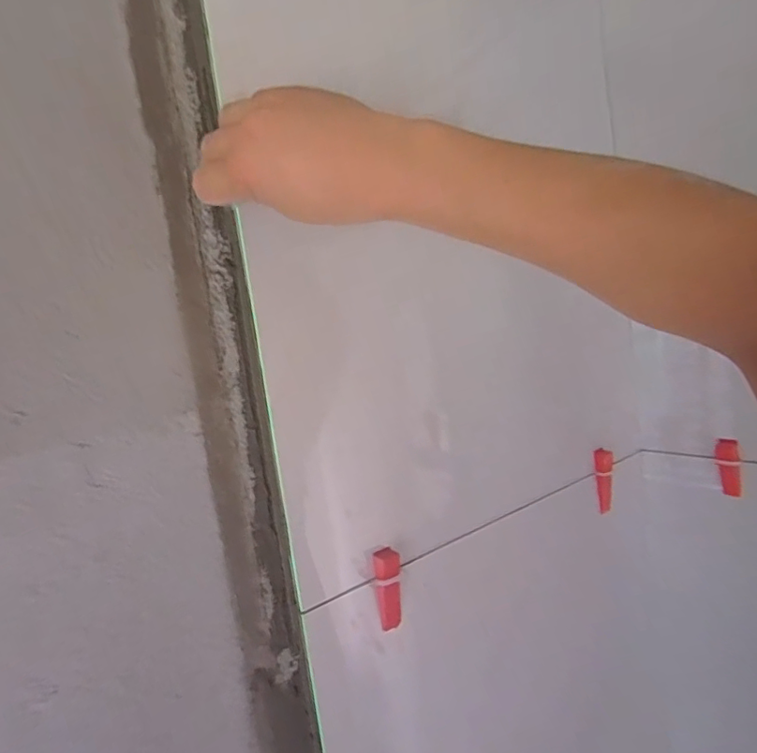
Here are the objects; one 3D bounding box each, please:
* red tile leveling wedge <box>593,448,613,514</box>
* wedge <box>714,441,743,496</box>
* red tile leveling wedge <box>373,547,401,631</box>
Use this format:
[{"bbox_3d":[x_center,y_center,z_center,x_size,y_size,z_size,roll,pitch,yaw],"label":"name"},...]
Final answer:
[{"bbox_3d":[0.278,0.131,0.640,0.021,0.082,0.028,-5,6,20],"label":"red tile leveling wedge"},{"bbox_3d":[0.411,0.107,0.612,0.024,0.070,0.018,-3,7,35],"label":"wedge"},{"bbox_3d":[0.010,0.184,0.445,0.021,0.070,0.023,-7,6,4],"label":"red tile leveling wedge"}]

